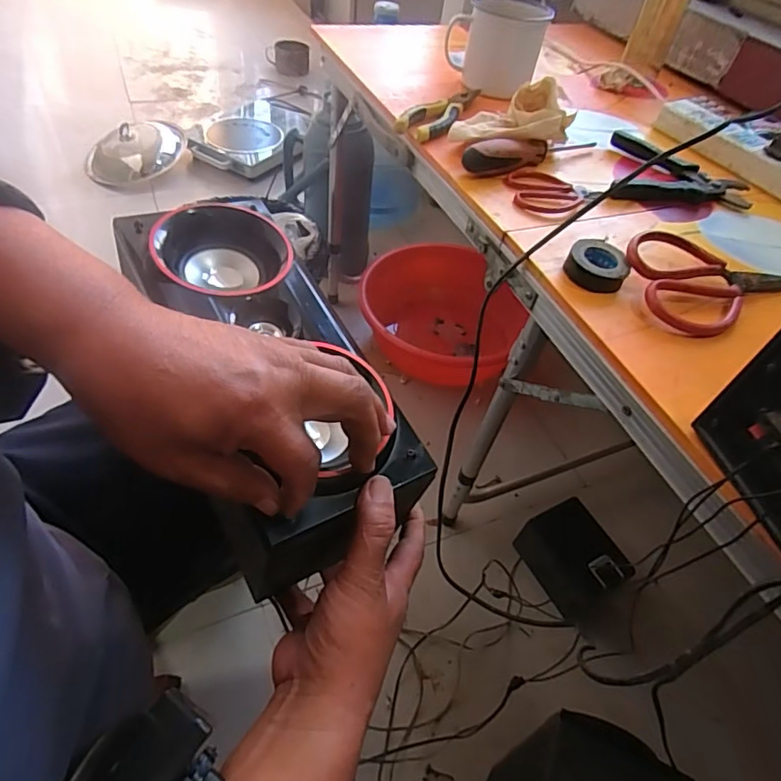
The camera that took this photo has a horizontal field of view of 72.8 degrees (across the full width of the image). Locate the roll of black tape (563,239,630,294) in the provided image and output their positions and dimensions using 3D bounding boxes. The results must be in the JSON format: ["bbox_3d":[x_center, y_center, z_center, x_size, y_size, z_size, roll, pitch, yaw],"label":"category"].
[{"bbox_3d":[0.182,-0.112,0.467,0.051,0.019,0.053,21,50,11],"label":"roll of black tape"}]

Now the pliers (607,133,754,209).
[{"bbox_3d":[0.326,-0.240,0.599,0.148,0.016,0.136,16,49,7],"label":"pliers"}]

